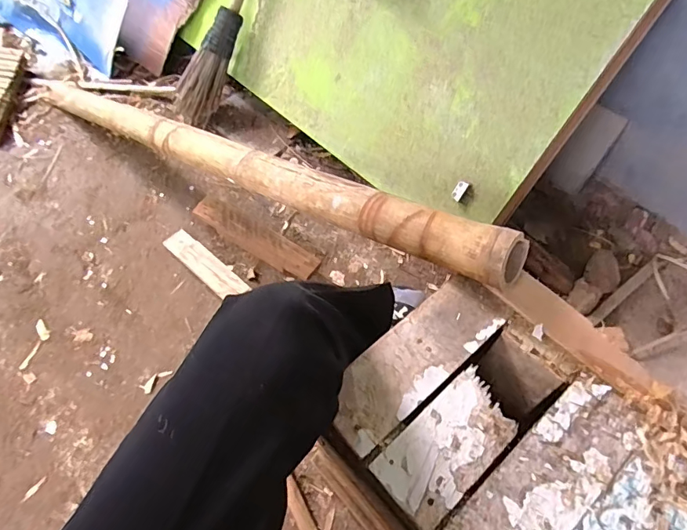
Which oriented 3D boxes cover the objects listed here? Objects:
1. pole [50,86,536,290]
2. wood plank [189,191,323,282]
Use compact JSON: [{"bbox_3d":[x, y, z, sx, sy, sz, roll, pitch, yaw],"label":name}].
[{"bbox_3d":[-0.280,-0.220,0.872,1.263,0.056,0.072,25,62,36],"label":"pole"},{"bbox_3d":[-0.190,-0.059,0.992,0.317,0.033,0.064,32,94,21],"label":"wood plank"}]

